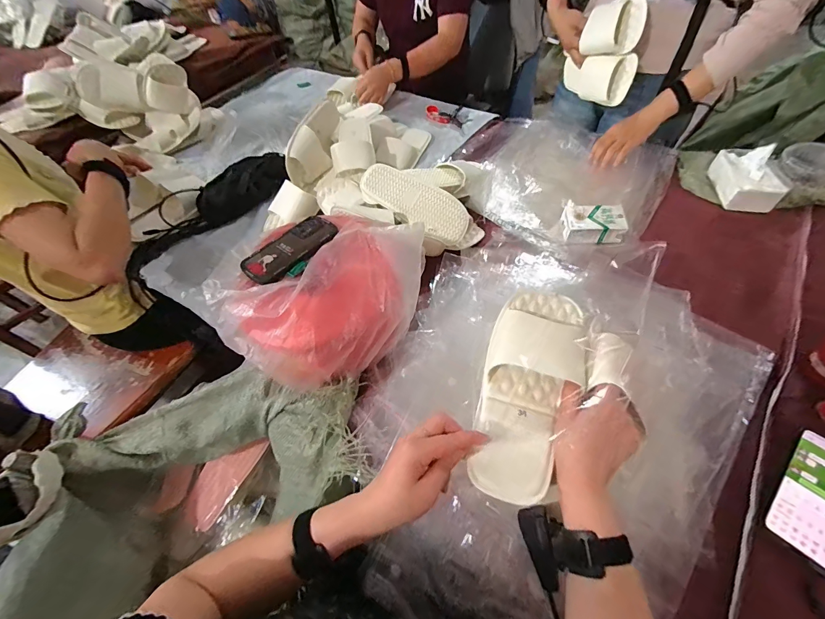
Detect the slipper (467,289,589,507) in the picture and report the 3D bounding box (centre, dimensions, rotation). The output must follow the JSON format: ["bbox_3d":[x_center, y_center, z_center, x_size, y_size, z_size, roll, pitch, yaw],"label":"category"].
[{"bbox_3d":[0.139,0.081,0.412,0.106,0.065,0.263,16,67,15],"label":"slipper"}]

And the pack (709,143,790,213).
[{"bbox_3d":[0.710,-0.295,0.731,0.088,0.096,0.160,4,55,8],"label":"pack"}]

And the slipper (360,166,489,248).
[{"bbox_3d":[0.020,-0.204,0.721,0.262,0.061,0.104,30,60,-1],"label":"slipper"}]

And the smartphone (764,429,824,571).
[{"bbox_3d":[0.500,0.226,0.423,0.157,0.012,0.075,-40,61,-21],"label":"smartphone"}]

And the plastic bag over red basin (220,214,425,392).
[{"bbox_3d":[-0.150,-0.029,0.572,0.281,0.142,0.282,28,61,22],"label":"plastic bag over red basin"}]

